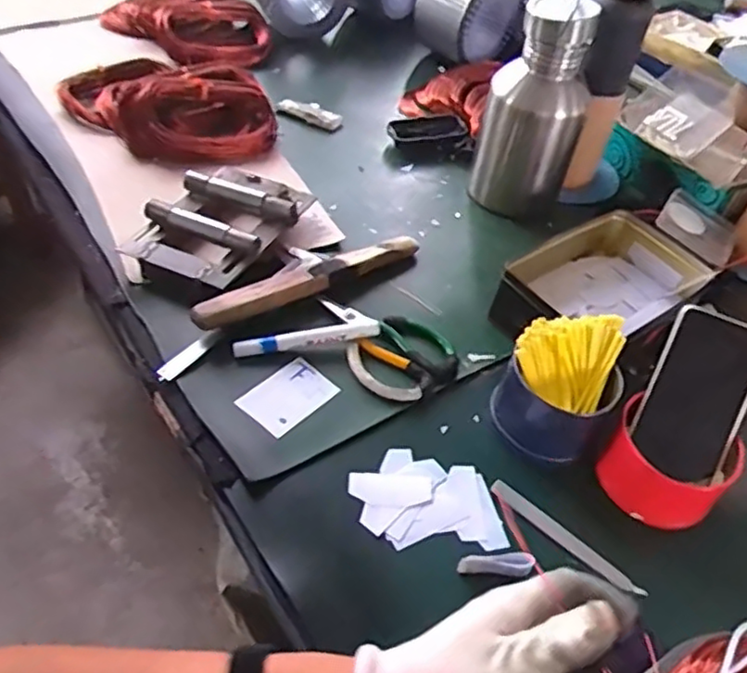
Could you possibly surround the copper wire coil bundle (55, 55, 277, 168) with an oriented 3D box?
[{"bbox_3d":[-0.275,-0.321,0.905,0.291,0.055,0.197,28,50,19],"label":"copper wire coil bundle"}]

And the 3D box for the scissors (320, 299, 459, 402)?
[{"bbox_3d":[0.008,0.005,0.656,0.096,0.015,0.148,-33,58,-31],"label":"scissors"}]

